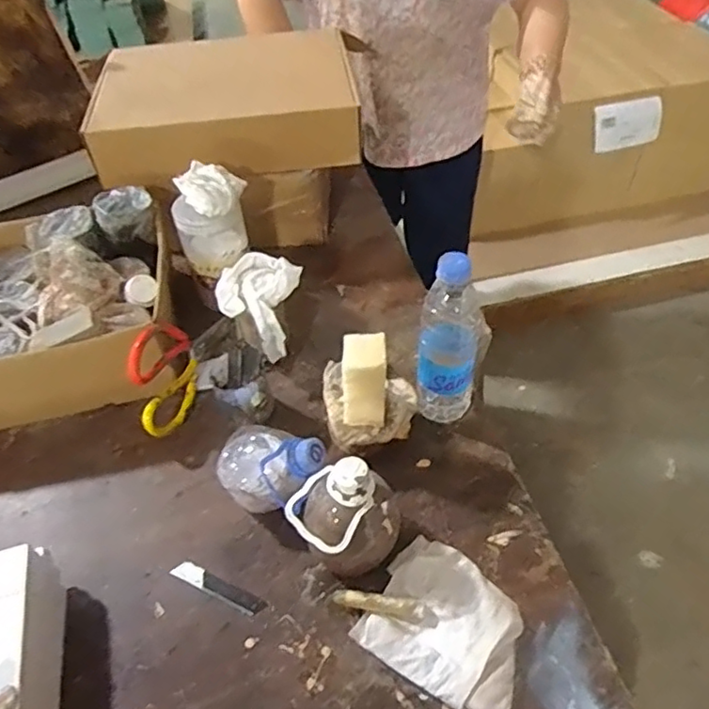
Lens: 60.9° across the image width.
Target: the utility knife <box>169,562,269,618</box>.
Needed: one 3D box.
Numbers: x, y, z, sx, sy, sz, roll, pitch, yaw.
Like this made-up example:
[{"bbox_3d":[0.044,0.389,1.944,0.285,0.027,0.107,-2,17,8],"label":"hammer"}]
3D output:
[{"bbox_3d":[-0.134,0.231,0.595,0.100,0.007,0.020,19,53,19],"label":"utility knife"}]

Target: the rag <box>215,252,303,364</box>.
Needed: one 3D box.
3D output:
[{"bbox_3d":[-0.109,-0.061,0.740,0.106,0.095,0.089,32,58,28],"label":"rag"}]

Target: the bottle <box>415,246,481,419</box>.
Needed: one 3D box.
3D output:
[{"bbox_3d":[0.101,-0.008,0.646,0.059,0.210,0.054,-2,49,2],"label":"bottle"}]

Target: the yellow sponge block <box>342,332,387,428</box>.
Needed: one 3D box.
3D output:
[{"bbox_3d":[0.011,0.026,0.625,0.048,0.087,0.054,0,49,3],"label":"yellow sponge block"}]

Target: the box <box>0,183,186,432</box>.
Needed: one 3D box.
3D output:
[{"bbox_3d":[-0.391,-0.052,0.752,0.330,0.151,0.283,-12,49,-6],"label":"box"}]

